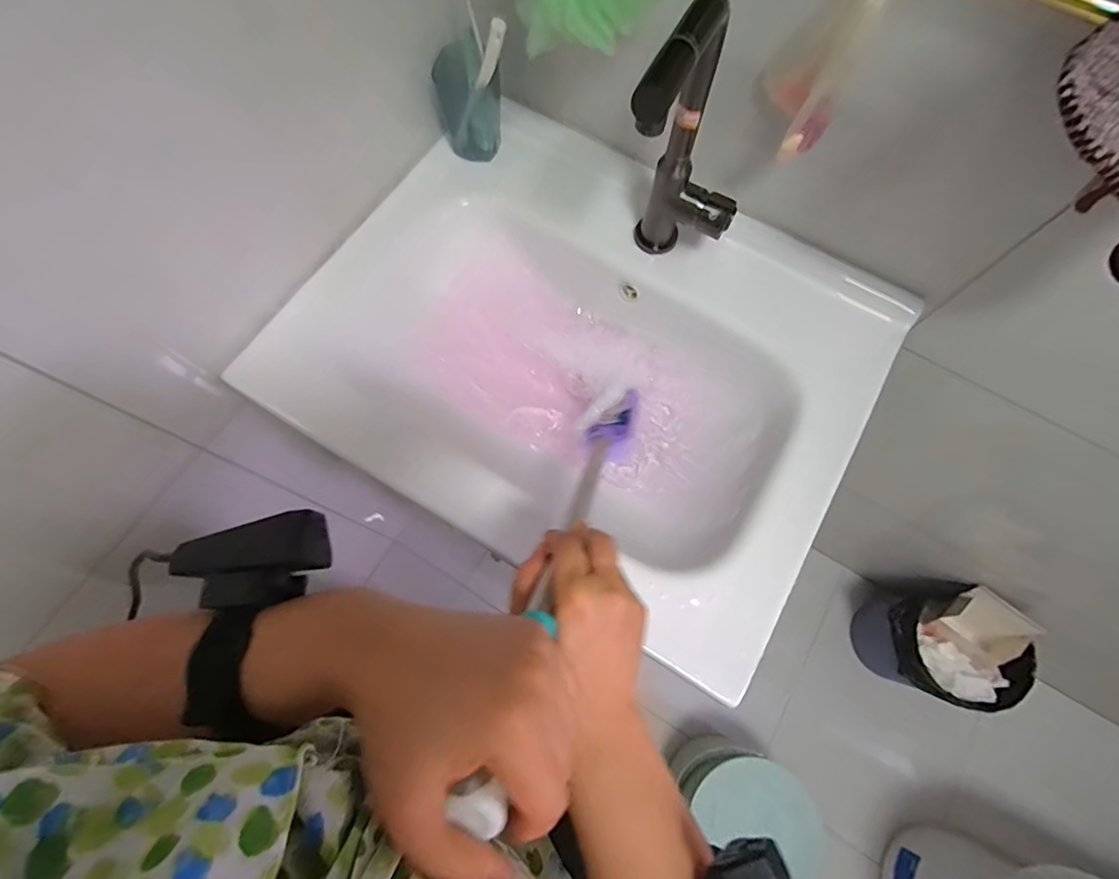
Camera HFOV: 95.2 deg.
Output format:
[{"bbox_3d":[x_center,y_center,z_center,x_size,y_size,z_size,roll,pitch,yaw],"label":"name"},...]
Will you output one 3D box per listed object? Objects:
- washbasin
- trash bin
[{"bbox_3d":[0.027,-0.086,0.622,0.586,0.169,0.482,32,73,9],"label":"washbasin"},{"bbox_3d":[0.814,0.450,1.146,0.255,0.280,0.242,4,71,0],"label":"trash bin"}]

